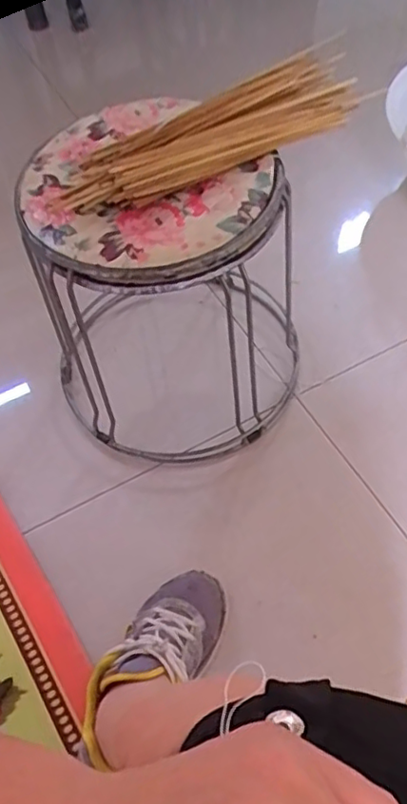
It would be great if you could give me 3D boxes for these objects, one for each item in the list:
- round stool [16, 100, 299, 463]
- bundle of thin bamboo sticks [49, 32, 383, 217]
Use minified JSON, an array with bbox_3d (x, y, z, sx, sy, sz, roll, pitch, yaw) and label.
[{"bbox_3d":[-0.051,-0.124,0.795,0.305,0.370,0.293,36,66,24],"label":"round stool"},{"bbox_3d":[0.023,-0.308,0.674,0.397,0.062,0.119,-36,59,-19],"label":"bundle of thin bamboo sticks"}]

